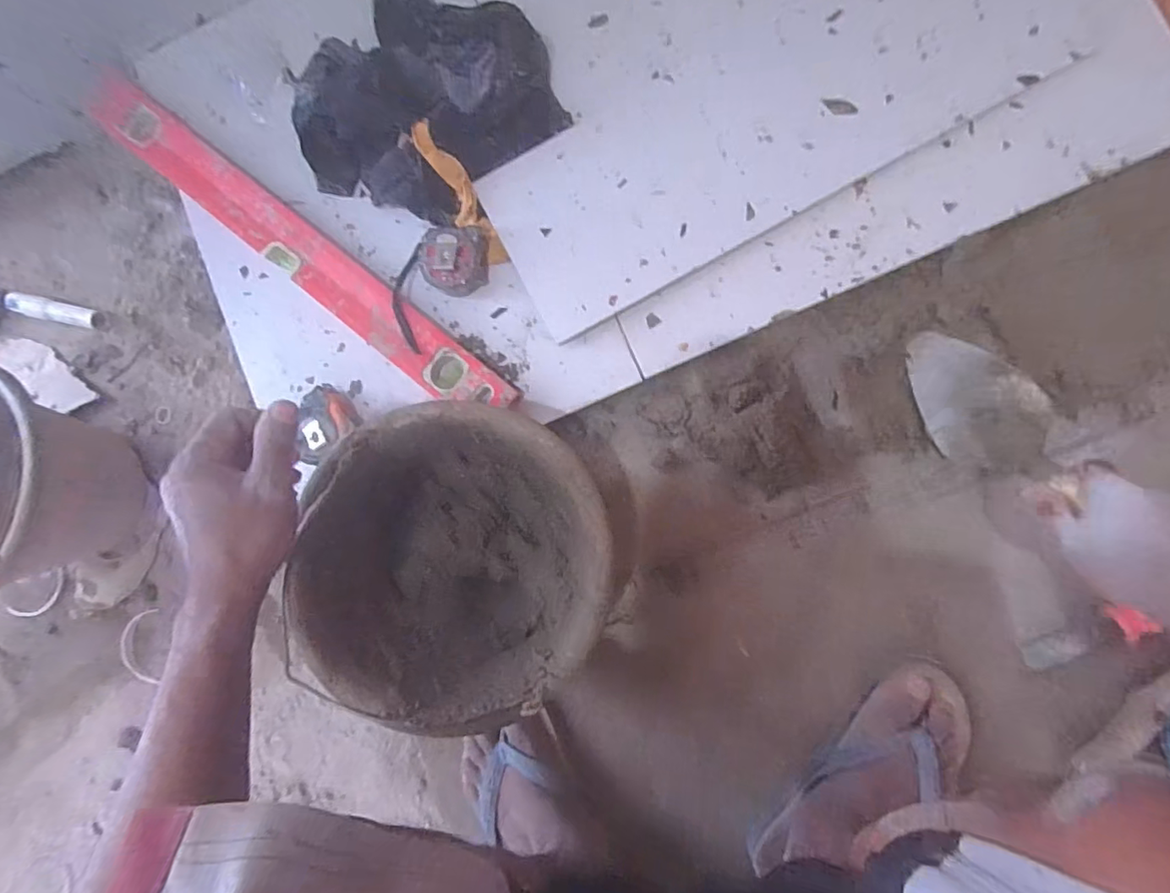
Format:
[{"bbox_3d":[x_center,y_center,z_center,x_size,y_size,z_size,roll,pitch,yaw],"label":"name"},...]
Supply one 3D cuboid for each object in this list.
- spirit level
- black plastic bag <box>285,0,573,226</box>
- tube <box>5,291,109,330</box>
[{"bbox_3d":[-0.314,-0.213,0.609,0.587,0.029,0.062,39,90,8],"label":"spirit level"},{"bbox_3d":[-0.152,-0.374,0.591,0.260,0.057,0.255,19,88,8],"label":"black plastic bag"},{"bbox_3d":[-0.679,-0.173,0.716,0.126,0.025,0.027,14,88,7],"label":"tube"}]

